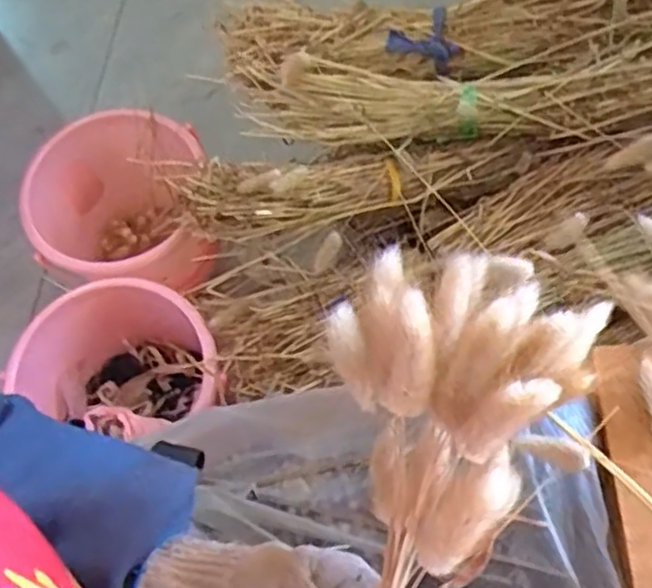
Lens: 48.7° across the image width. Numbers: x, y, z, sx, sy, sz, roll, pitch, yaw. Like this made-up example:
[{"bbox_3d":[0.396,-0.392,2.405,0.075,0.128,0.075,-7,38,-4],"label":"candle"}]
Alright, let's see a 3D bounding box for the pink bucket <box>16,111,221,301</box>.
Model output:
[{"bbox_3d":[-0.251,-0.081,0.886,0.223,0.164,0.213,-1,68,3],"label":"pink bucket"}]

